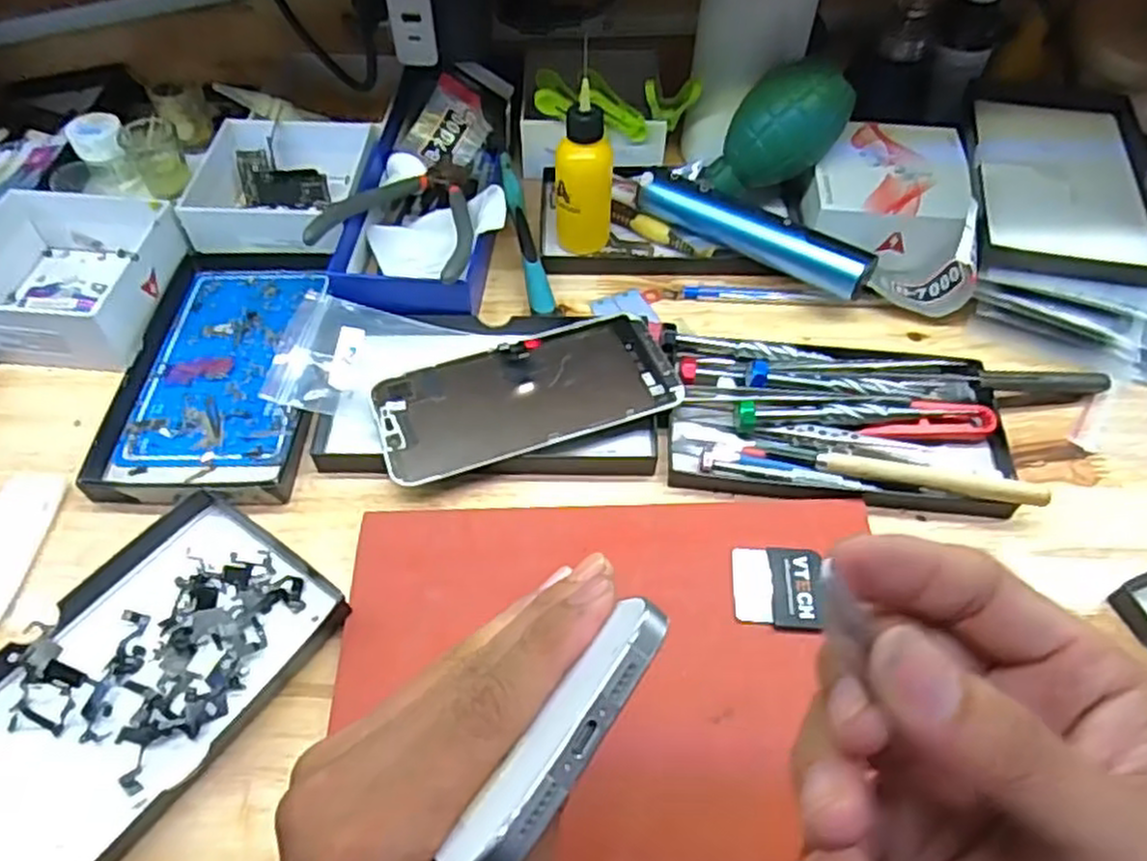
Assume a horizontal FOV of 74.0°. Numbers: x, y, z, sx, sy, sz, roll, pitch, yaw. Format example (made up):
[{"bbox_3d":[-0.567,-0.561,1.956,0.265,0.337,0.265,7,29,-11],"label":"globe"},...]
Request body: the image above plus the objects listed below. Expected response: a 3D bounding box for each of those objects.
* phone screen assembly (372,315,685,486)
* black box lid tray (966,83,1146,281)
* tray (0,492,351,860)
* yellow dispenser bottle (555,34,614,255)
[{"bbox_3d":[-0.025,-0.020,0.408,0.155,0.005,0.073,-16,54,-11],"label":"phone screen assembly"},{"bbox_3d":[0.306,-0.165,0.484,0.104,0.019,0.190,8,55,13],"label":"black box lid tray"},{"bbox_3d":[-0.193,0.110,0.315,0.104,0.018,0.176,31,59,21],"label":"tray"},{"bbox_3d":[0.008,-0.161,0.461,0.035,0.117,0.029,5,53,3],"label":"yellow dispenser bottle"}]

